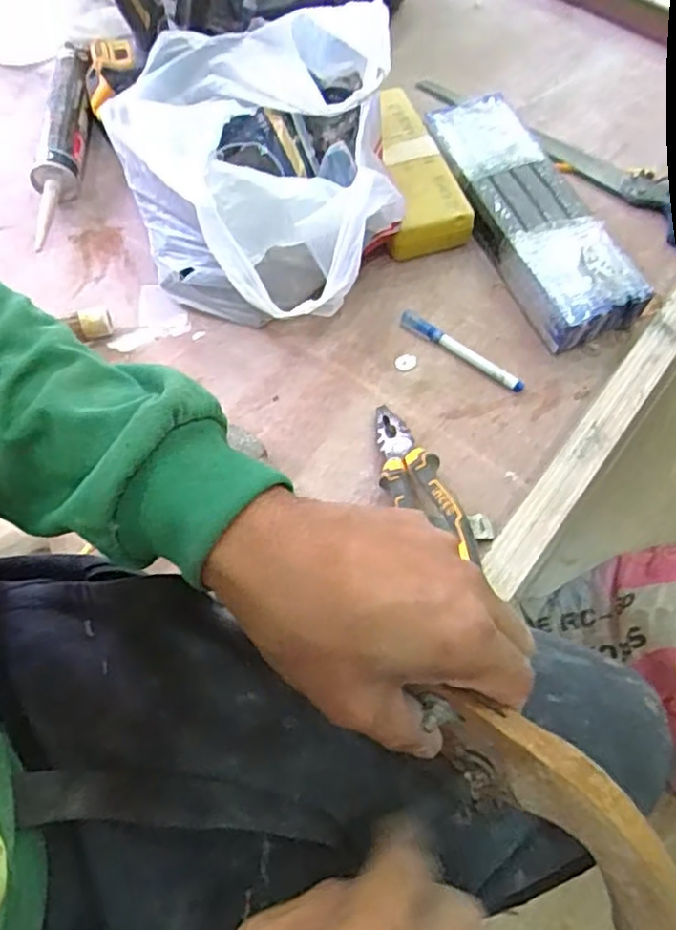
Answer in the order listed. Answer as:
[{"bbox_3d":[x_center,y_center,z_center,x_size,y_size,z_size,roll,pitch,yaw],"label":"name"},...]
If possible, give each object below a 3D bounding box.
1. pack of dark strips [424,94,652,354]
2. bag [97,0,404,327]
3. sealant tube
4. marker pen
[{"bbox_3d":[0.200,-0.269,0.703,0.114,0.060,0.323,-16,65,-9],"label":"pack of dark strips"},{"bbox_3d":[-0.076,-0.282,0.638,0.259,0.161,0.322,-8,64,-5],"label":"bag"},{"bbox_3d":[-0.306,-0.357,0.733,0.049,0.054,0.295,-3,64,-3],"label":"sealant tube"},{"bbox_3d":[0.122,-0.113,0.650,0.136,0.011,0.018,31,67,13],"label":"marker pen"}]

